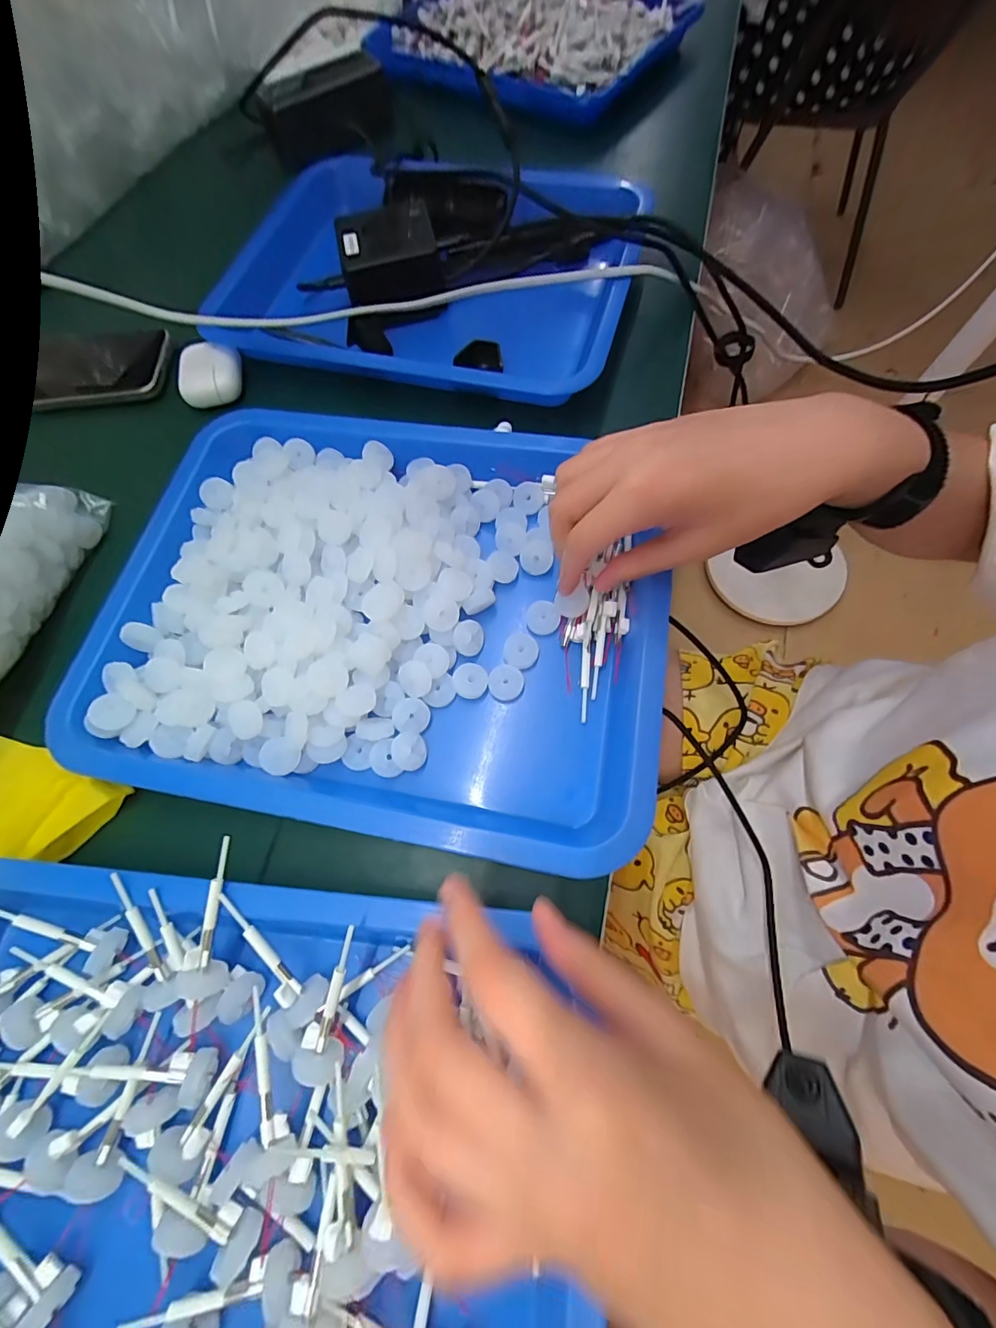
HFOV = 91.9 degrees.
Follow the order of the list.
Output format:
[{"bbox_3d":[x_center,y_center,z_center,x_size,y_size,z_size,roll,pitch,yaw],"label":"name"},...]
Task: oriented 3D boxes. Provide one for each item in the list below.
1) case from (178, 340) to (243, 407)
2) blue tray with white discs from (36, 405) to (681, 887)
[{"bbox_3d":[-0.229,-0.231,0.385,0.047,0.022,0.048,-5,84,10],"label":"case"},{"bbox_3d":[-0.069,-0.037,0.292,0.327,0.038,0.255,9,69,7],"label":"blue tray with white discs"}]

